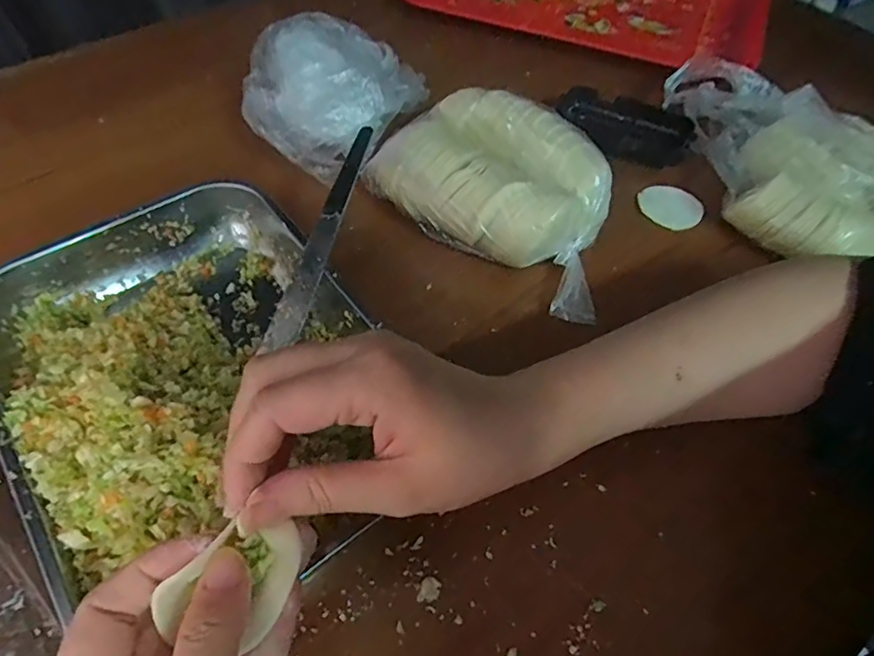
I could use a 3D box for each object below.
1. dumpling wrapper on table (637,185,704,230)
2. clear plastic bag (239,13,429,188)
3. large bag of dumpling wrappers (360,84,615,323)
[{"bbox_3d":[0.180,-0.094,0.423,0.038,0.006,0.048,-39,65,-25],"label":"dumpling wrapper on table"},{"bbox_3d":[-0.080,-0.184,0.426,0.112,0.073,0.123,24,58,14],"label":"clear plastic bag"},{"bbox_3d":[0.049,-0.100,0.385,0.181,0.060,0.107,34,61,19],"label":"large bag of dumpling wrappers"}]

